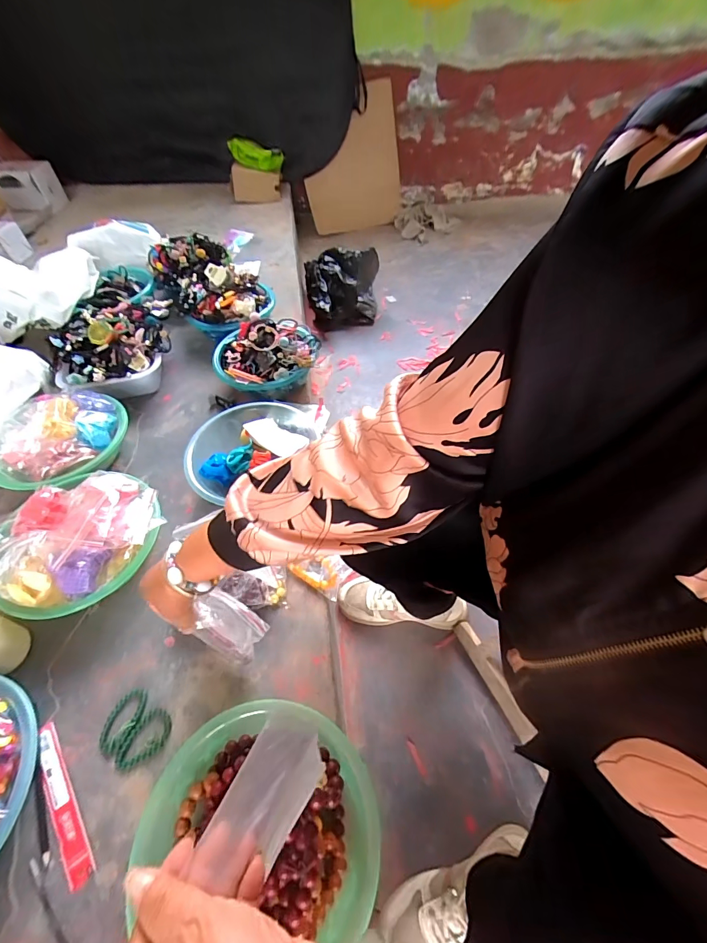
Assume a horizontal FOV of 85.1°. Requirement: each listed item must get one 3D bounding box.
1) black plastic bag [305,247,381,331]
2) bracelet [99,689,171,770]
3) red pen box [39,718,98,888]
[{"bbox_3d":[-0.035,-0.653,1.366,0.253,0.186,0.296,-7,53,-3],"label":"black plastic bag"},{"bbox_3d":[-0.280,0.328,0.489,0.084,0.007,0.073,29,59,22],"label":"bracelet"},{"bbox_3d":[-0.340,0.381,0.448,0.026,0.009,0.170,-33,58,-20],"label":"red pen box"}]

